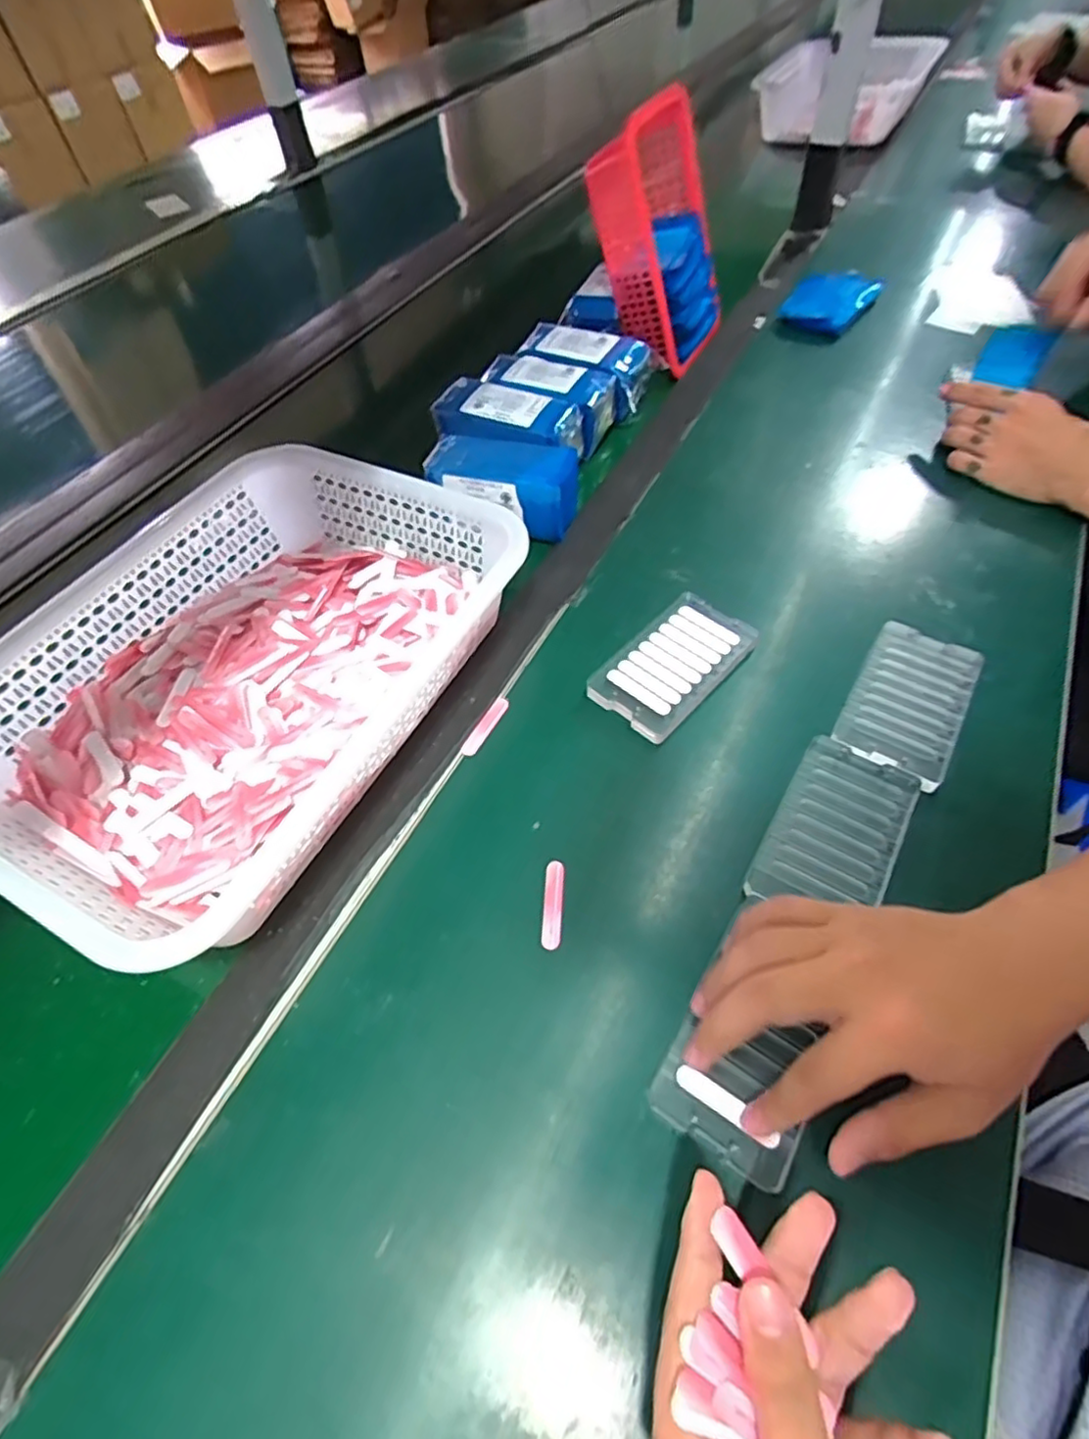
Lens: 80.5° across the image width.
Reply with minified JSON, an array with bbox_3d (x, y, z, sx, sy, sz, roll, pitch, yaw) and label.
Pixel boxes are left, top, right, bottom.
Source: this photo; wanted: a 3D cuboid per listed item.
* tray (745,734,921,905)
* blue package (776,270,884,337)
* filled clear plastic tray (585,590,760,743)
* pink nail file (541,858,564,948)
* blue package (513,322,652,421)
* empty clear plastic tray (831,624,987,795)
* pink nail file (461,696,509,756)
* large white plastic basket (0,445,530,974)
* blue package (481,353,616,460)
[{"bbox_3d":[0.175,0.067,0.386,0.067,0.010,0.117,26,61,21],"label":"tray"},{"bbox_3d":[0.331,-0.494,0.753,0.092,0.025,0.113,27,61,21],"label":"blue package"},{"bbox_3d":[0.094,-0.042,0.467,0.070,0.013,0.123,36,65,26],"label":"filled clear plastic tray"},{"bbox_3d":[0.005,0.107,0.374,0.011,0.004,0.051,1,55,5],"label":"pink nail file"},{"bbox_3d":[0.040,-0.356,0.649,0.134,0.050,0.072,20,59,18],"label":"blue package"},{"bbox_3d":[0.250,-0.012,0.444,0.068,0.021,0.125,26,61,21],"label":"empty clear plastic tray"},{"bbox_3d":[-0.041,0.004,0.447,0.011,0.004,0.051,23,60,20],"label":"pink nail file"},{"bbox_3d":[-0.203,-0.036,0.440,0.240,0.081,0.349,23,60,20],"label":"large white plastic basket"},{"bbox_3d":[0.000,-0.312,0.629,0.133,0.050,0.064,19,58,17],"label":"blue package"}]

